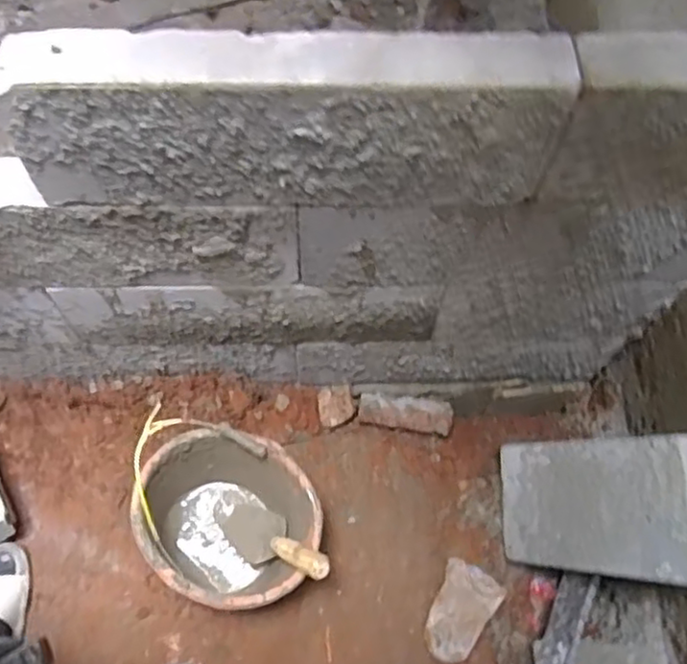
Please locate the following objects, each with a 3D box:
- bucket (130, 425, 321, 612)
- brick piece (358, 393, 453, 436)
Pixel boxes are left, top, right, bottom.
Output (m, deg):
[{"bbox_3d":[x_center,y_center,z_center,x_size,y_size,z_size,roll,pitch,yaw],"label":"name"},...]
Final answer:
[{"bbox_3d":[-0.180,0.305,1.116,0.270,0.197,0.250,1,64,-2],"label":"bucket"},{"bbox_3d":[0.120,0.147,1.339,0.183,0.034,0.079,8,64,2],"label":"brick piece"}]

